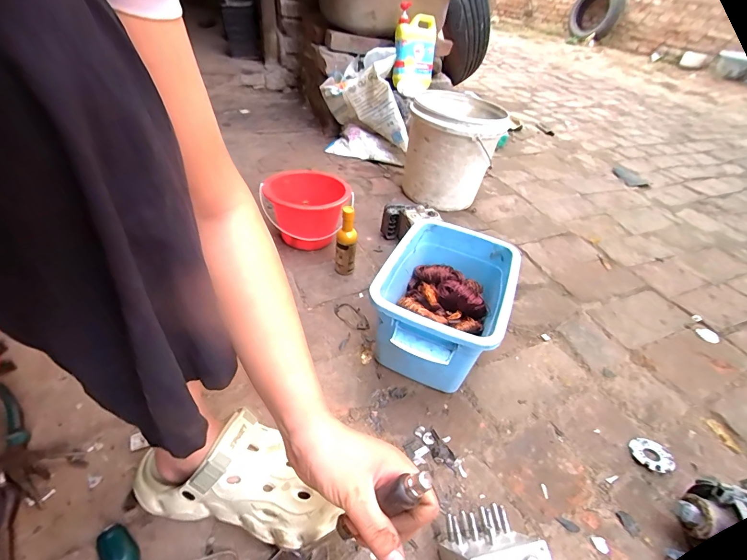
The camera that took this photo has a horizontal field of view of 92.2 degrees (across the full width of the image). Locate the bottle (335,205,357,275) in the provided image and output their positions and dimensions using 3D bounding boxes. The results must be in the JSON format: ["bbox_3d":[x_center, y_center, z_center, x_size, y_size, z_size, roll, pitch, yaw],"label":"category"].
[{"bbox_3d":[-0.056,-0.077,0.739,0.044,0.157,0.035,3,41,-5],"label":"bottle"}]

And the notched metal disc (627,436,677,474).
[{"bbox_3d":[0.416,0.259,0.537,0.053,0.010,0.052,4,41,-3],"label":"notched metal disc"}]

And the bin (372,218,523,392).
[{"bbox_3d":[0.113,0.048,0.621,0.195,0.163,0.288,19,42,13],"label":"bin"}]

